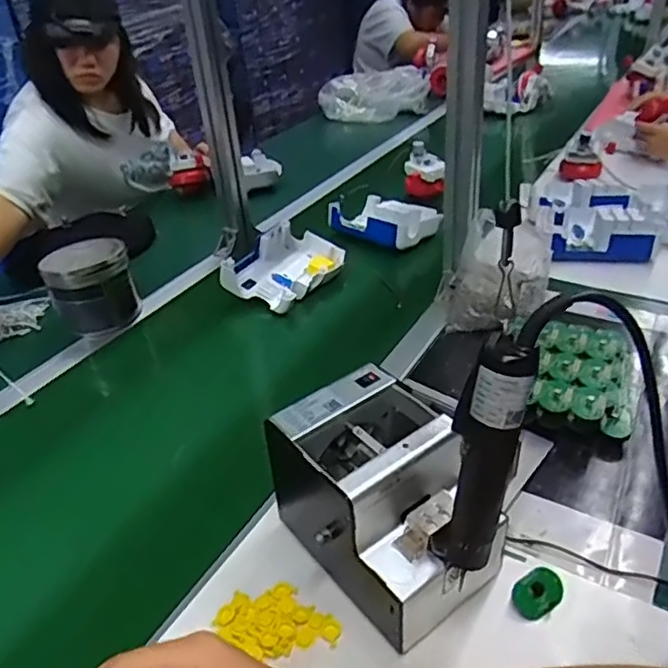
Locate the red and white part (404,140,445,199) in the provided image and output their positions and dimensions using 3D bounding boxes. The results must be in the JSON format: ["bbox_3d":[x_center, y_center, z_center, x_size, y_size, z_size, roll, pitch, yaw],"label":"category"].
[{"bbox_3d":[0.186,-0.337,1.280,0.083,0.106,0.047,-2,22,11],"label":"red and white part"}]

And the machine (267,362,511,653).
[{"bbox_3d":[0.040,0.142,0.560,0.121,0.169,0.175,-20,25,-30],"label":"machine"}]

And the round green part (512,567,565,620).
[{"bbox_3d":[0.180,0.228,0.551,0.050,0.009,0.034,-19,69,-20],"label":"round green part"}]

